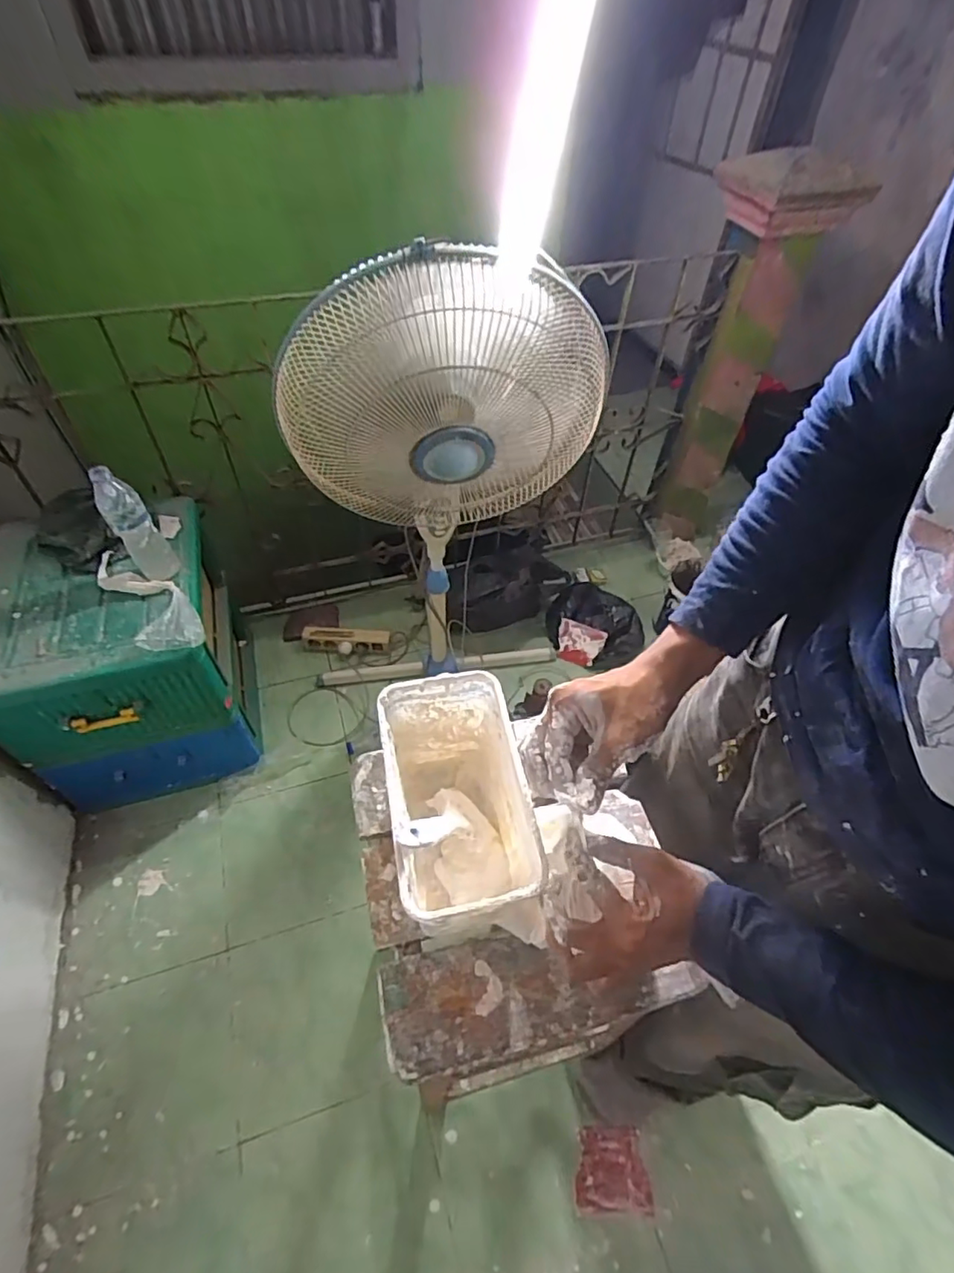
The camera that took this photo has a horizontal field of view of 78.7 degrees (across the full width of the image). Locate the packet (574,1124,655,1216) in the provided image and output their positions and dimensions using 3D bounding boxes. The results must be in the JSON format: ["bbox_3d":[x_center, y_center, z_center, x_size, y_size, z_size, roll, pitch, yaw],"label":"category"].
[{"bbox_3d":[0.220,0.861,0.944,0.117,0.014,0.104,3,51,0],"label":"packet"}]

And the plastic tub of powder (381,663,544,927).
[{"bbox_3d":[-0.018,0.157,0.523,0.109,0.145,0.192,-9,52,-9],"label":"plastic tub of powder"}]

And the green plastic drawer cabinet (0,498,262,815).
[{"bbox_3d":[-0.724,0.054,1.233,0.382,0.503,0.423,-14,53,-13],"label":"green plastic drawer cabinet"}]

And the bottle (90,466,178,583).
[{"bbox_3d":[-0.586,-0.192,1.000,0.070,0.219,0.059,-35,61,-26],"label":"bottle"}]

